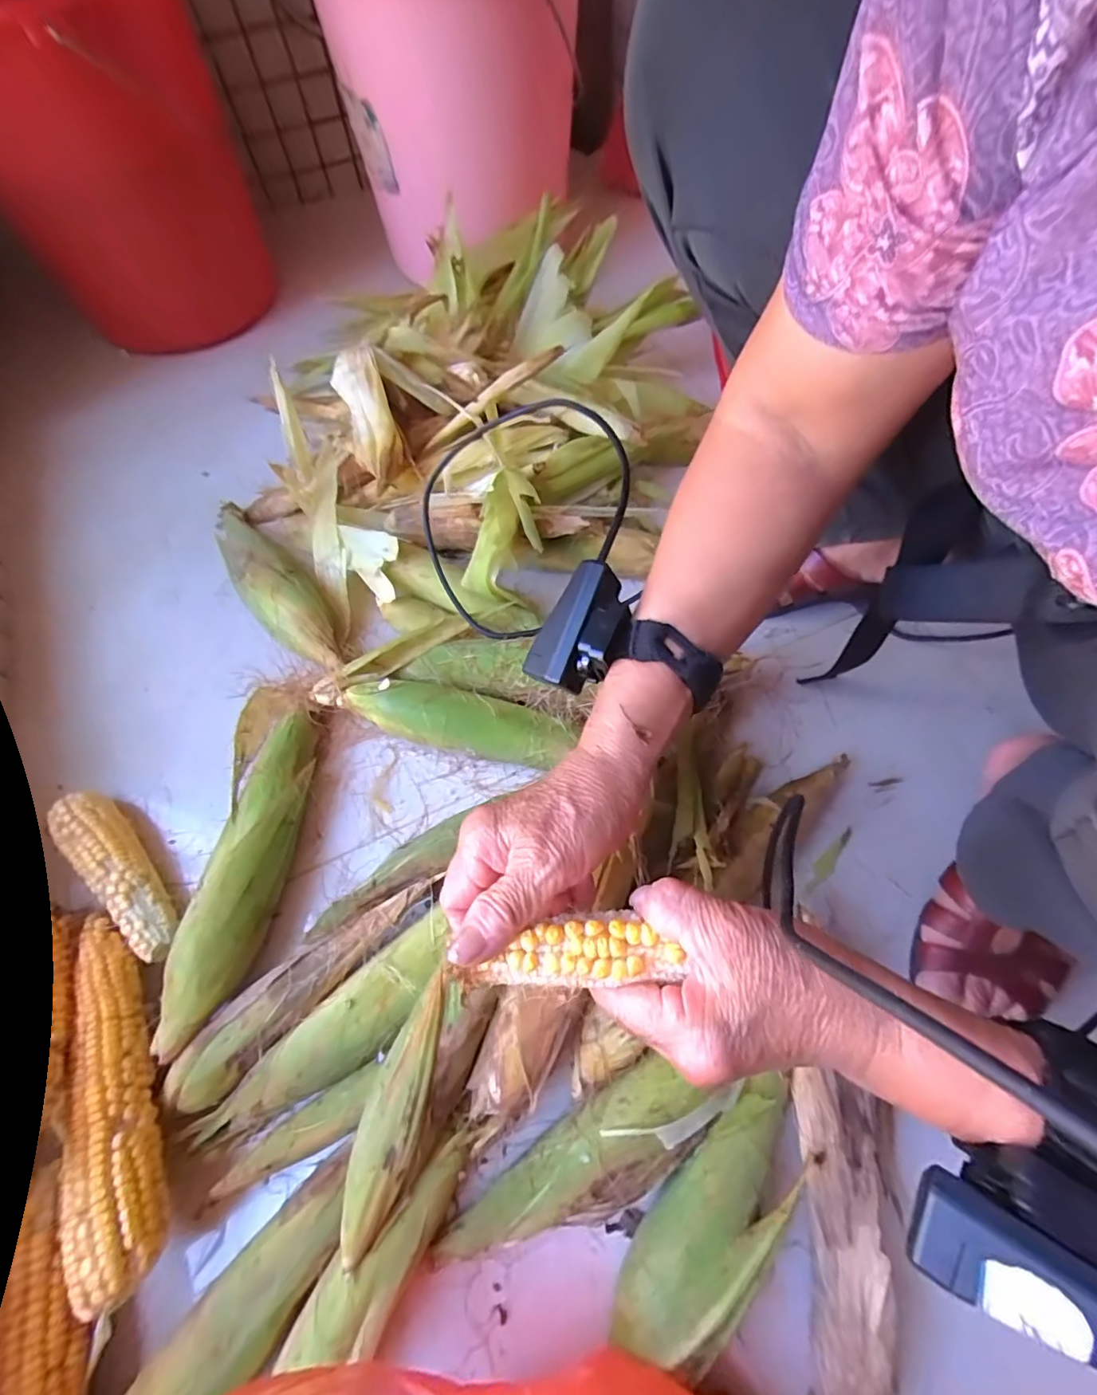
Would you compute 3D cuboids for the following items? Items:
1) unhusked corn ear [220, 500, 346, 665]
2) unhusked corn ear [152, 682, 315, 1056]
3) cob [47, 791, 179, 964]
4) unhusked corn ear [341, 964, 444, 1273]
[{"bbox_3d":[-0.269,-0.114,0.530,0.058,0.058,0.251,-37,68,-15],"label":"unhusked corn ear"},{"bbox_3d":[-0.221,0.109,0.417,0.061,0.055,0.256,-3,64,1],"label":"unhusked corn ear"},{"bbox_3d":[-0.323,0.133,0.418,0.040,0.040,0.146,-41,69,-16],"label":"cob"},{"bbox_3d":[-0.083,0.234,0.312,0.033,0.038,0.139,18,66,10],"label":"unhusked corn ear"}]

